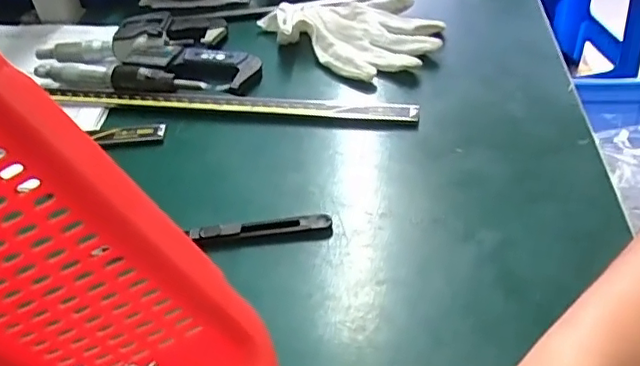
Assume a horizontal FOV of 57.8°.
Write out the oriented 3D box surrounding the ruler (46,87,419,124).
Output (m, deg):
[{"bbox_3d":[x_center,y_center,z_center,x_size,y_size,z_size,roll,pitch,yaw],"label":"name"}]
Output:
[{"bbox_3d":[-0.073,-0.062,0.444,0.292,0.005,0.019,5,54,10],"label":"ruler"}]

